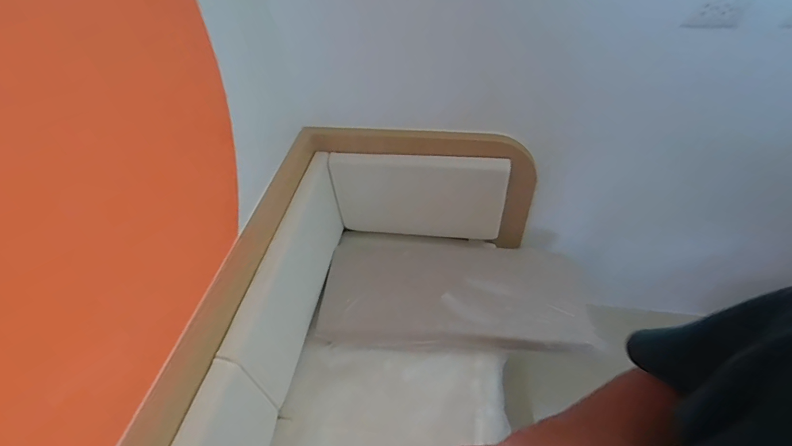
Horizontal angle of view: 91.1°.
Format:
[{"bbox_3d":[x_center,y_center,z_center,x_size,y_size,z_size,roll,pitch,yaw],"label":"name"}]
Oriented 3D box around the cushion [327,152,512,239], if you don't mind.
[{"bbox_3d":[0.081,-0.064,1.335,0.583,0.366,0.066,3,47,7],"label":"cushion"}]

